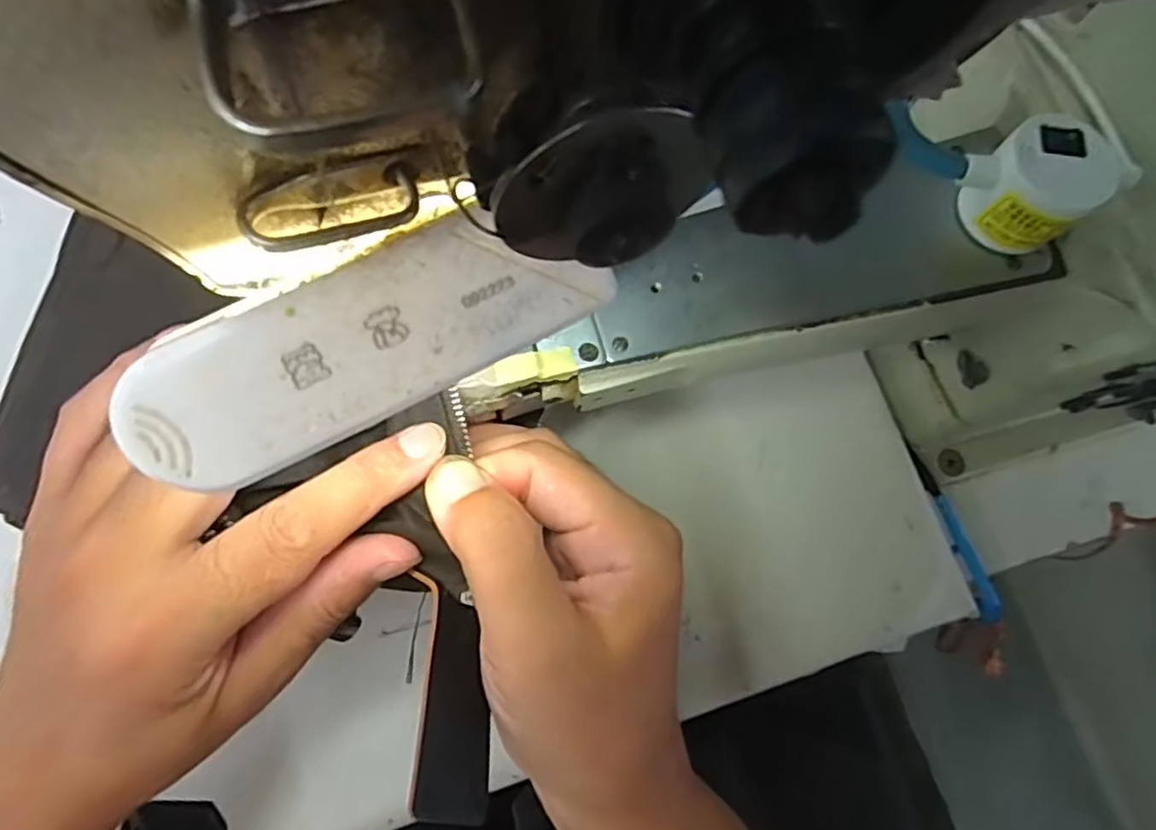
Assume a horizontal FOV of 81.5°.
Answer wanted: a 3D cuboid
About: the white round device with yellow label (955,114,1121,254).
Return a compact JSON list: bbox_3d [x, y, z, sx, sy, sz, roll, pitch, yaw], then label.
[{"bbox_3d":[0.155,-0.077,0.230,0.036,0.033,0.036,1,73,-2],"label":"white round device with yellow label"}]

